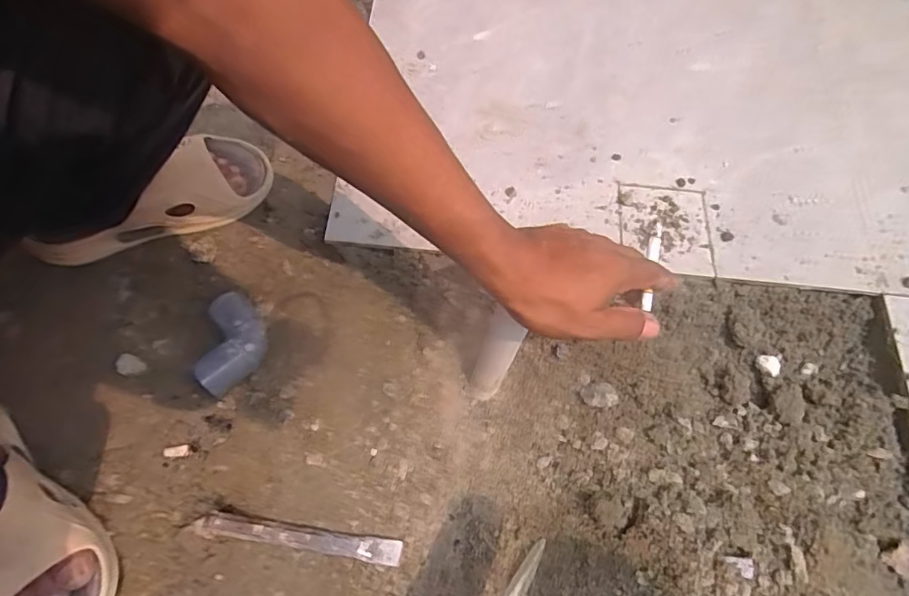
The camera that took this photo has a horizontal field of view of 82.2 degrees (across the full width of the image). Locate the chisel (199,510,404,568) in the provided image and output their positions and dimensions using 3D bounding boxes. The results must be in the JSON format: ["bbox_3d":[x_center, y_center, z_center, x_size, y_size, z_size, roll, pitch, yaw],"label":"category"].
[{"bbox_3d":[-0.131,0.213,0.460,0.167,0.017,0.019,15,67,-11],"label":"chisel"}]

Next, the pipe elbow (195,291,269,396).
[{"bbox_3d":[-0.216,0.047,0.519,0.060,0.044,0.104,5,67,-1],"label":"pipe elbow"}]

